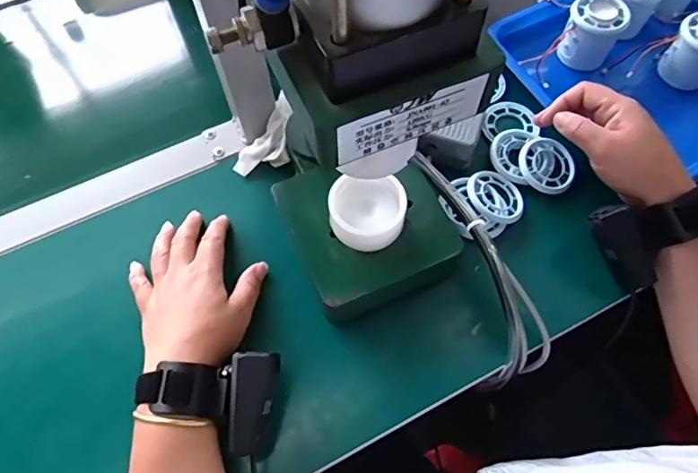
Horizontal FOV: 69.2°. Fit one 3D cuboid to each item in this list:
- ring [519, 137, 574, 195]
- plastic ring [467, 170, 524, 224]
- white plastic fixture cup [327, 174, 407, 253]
[{"bbox_3d":[0.188,-0.069,0.481,0.050,0.004,0.058,-15,63,-6],"label":"ring"},{"bbox_3d":[0.134,-0.037,0.465,0.050,0.006,0.056,-20,68,-27],"label":"plastic ring"},{"bbox_3d":[0.015,-0.019,0.404,0.061,0.029,0.054,-5,63,-1],"label":"white plastic fixture cup"}]

